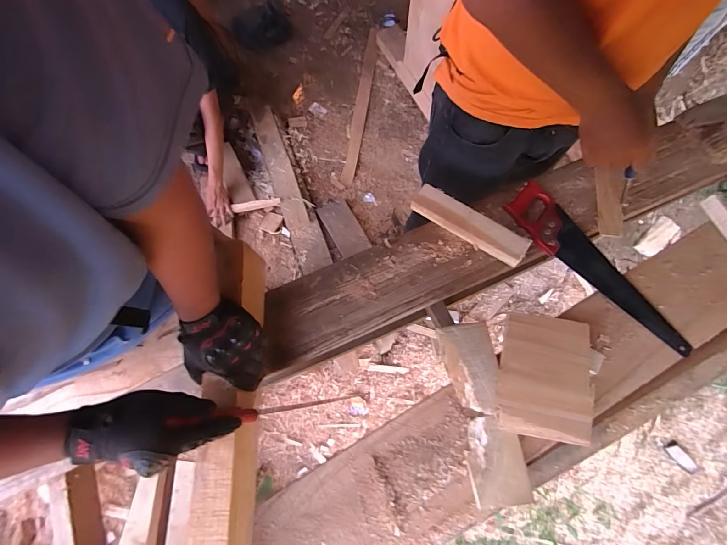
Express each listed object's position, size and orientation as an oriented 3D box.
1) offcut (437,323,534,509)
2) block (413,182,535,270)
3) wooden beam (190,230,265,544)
[{"bbox_3d":[0.203,0.234,0.604,0.083,0.030,0.285,-10,73,-2],"label":"offcut"},{"bbox_3d":[0.209,-0.098,0.709,0.237,0.035,0.057,32,76,9],"label":"block"},{"bbox_3d":[-0.208,0.227,0.576,0.062,0.124,0.562,-1,72,0],"label":"wooden beam"}]

